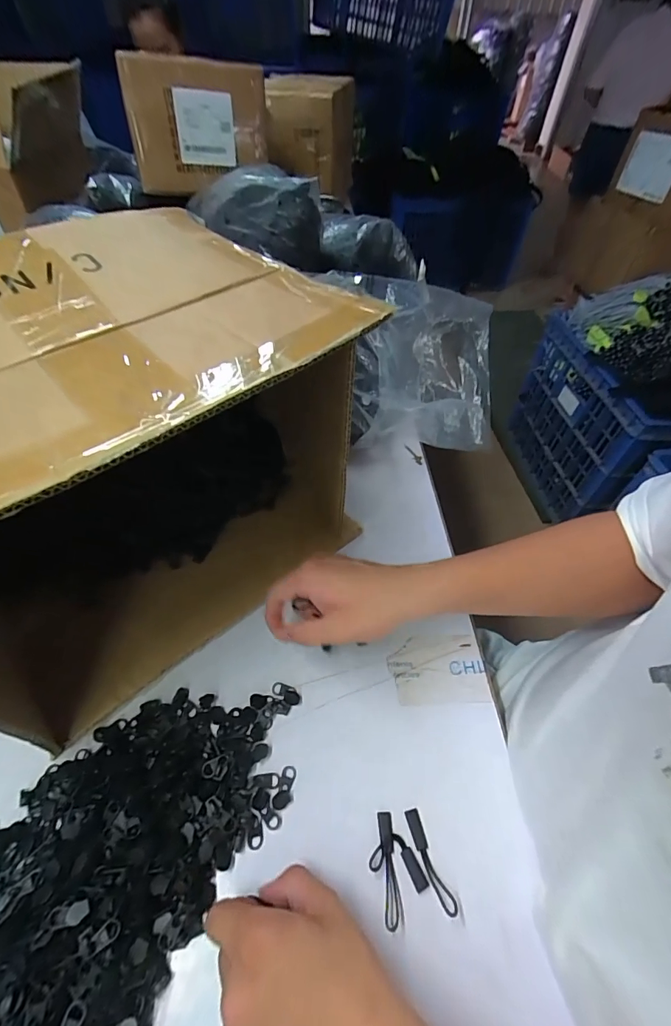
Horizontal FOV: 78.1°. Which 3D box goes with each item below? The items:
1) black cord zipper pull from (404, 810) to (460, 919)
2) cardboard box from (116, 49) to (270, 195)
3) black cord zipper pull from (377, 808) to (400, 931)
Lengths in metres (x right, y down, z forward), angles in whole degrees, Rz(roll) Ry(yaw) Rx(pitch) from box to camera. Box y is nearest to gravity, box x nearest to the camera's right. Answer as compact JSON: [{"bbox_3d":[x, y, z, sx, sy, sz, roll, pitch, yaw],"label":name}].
[{"bbox_3d":[0.065,0.239,0.286,0.010,0.009,0.060,-15,53,-15],"label":"black cord zipper pull"},{"bbox_3d":[-0.252,-0.728,0.776,0.254,0.171,0.123,-13,52,-14],"label":"cardboard box"},{"bbox_3d":[0.037,0.242,0.284,0.010,0.006,0.061,1,50,-2],"label":"black cord zipper pull"}]

